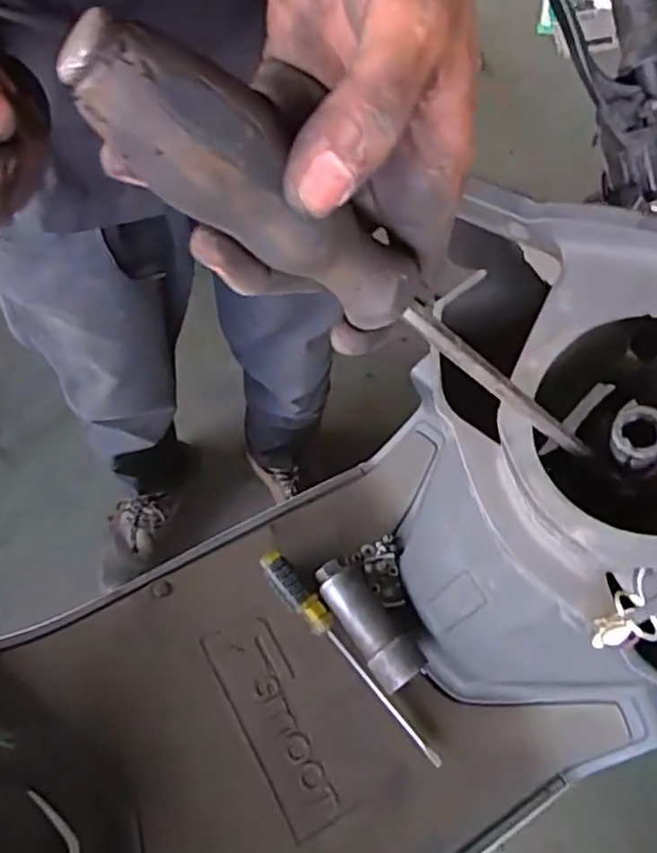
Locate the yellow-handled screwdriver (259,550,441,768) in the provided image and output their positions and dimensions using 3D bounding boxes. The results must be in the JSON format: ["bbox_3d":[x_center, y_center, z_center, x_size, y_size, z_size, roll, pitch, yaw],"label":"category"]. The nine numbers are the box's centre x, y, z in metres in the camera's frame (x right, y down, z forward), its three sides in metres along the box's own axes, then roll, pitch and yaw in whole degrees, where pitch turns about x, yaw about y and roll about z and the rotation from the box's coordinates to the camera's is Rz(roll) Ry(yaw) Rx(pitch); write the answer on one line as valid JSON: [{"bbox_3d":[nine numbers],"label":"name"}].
[{"bbox_3d":[0.019,0.243,0.723,0.031,0.030,0.276,-39,73,-16],"label":"yellow-handled screwdriver"}]

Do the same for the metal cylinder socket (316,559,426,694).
[{"bbox_3d":[0.042,0.209,0.731,0.055,0.042,0.144,-32,71,-14],"label":"metal cylinder socket"}]

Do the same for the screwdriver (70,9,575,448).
[{"bbox_3d":[0.023,-0.043,0.239,0.029,0.246,0.026,-14,60,39],"label":"screwdriver"}]

